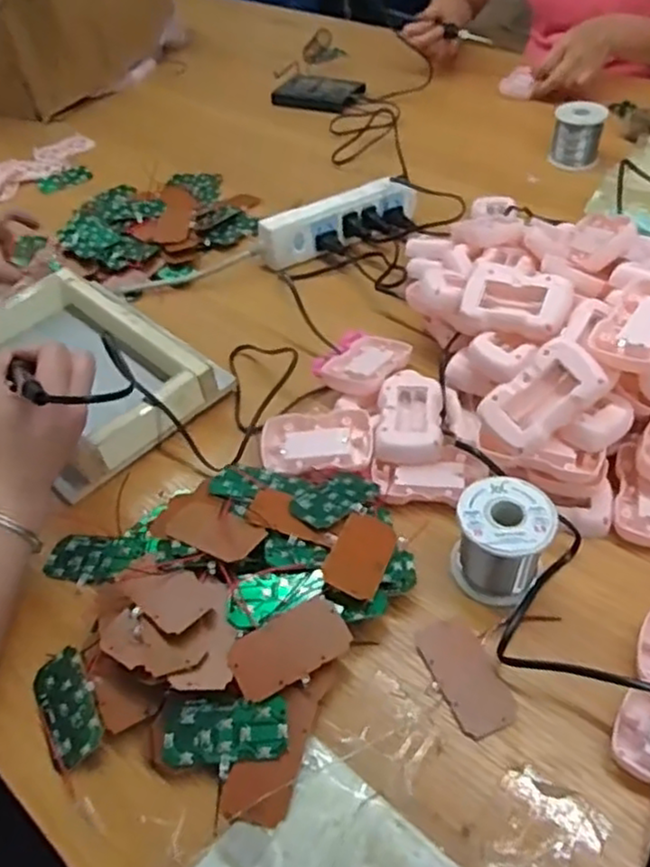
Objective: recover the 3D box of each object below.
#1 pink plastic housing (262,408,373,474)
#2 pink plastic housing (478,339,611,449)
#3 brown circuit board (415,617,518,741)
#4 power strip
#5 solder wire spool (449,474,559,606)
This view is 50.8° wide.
[{"bbox_3d":[-0.007,0.006,0.557,0.088,0.014,0.054,-4,47,2],"label":"pink plastic housing"},{"bbox_3d":[0.158,-0.028,0.497,0.085,0.014,0.050,-42,74,15],"label":"pink plastic housing"},{"bbox_3d":[0.090,0.154,0.440,0.039,0.006,0.078,-20,48,-13],"label":"brown circuit board"},{"bbox_3d":[0.016,-0.243,0.784,0.191,0.051,0.033,-20,48,-13],"label":"power strip"},{"bbox_3d":[0.121,0.072,0.468,0.060,0.060,0.059,19,52,21],"label":"solder wire spool"}]

